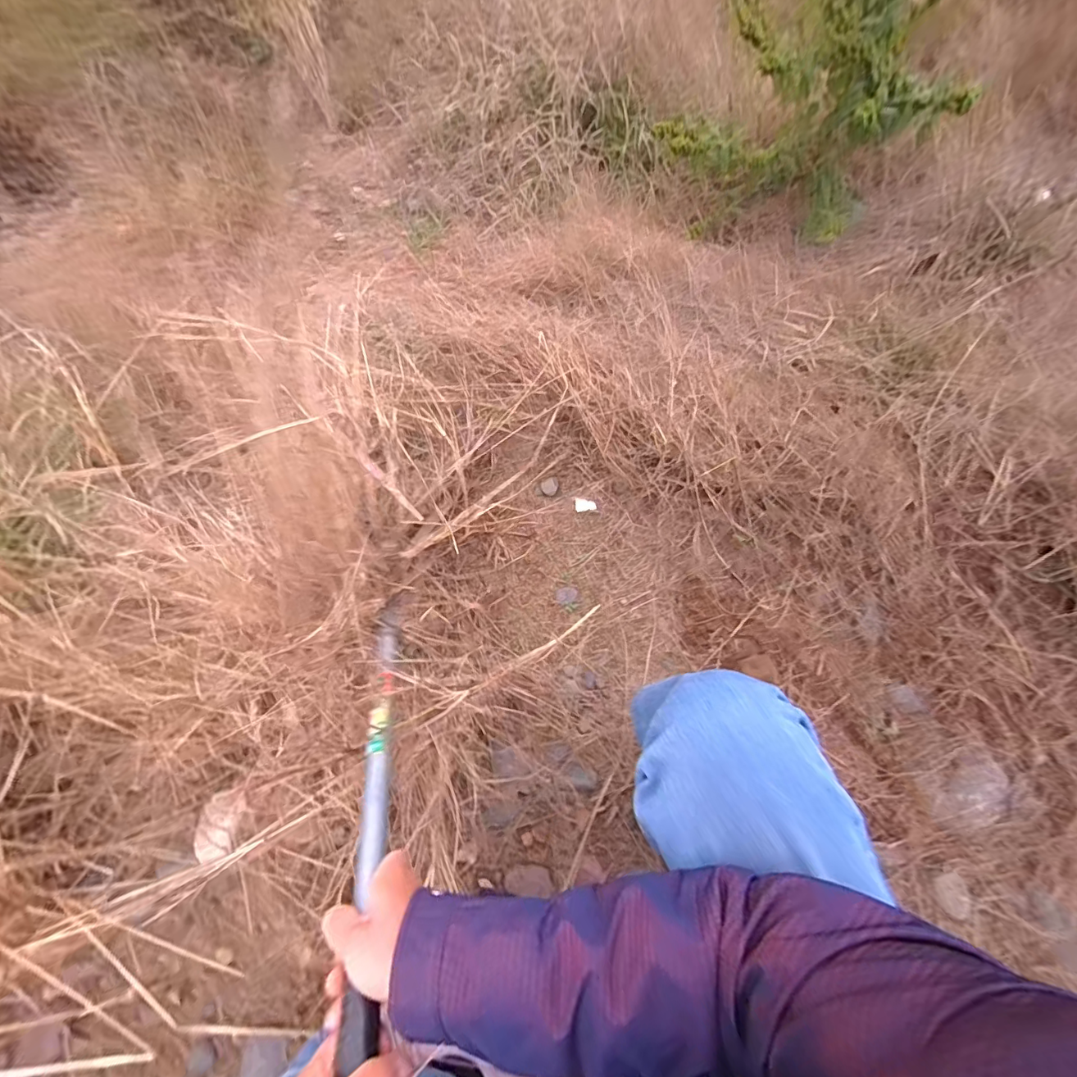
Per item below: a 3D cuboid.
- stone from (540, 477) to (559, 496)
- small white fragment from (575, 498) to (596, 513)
[{"bbox_3d":[0.024,-0.114,1.027,0.037,0.016,0.044,2,61,2],"label":"stone"},{"bbox_3d":[0.103,-0.075,1.043,0.044,0.008,0.039,-6,61,-3],"label":"small white fragment"}]

